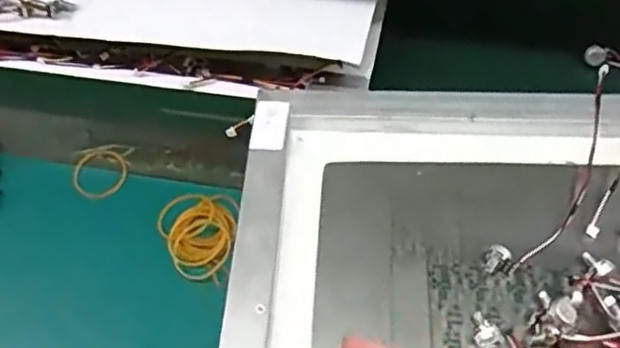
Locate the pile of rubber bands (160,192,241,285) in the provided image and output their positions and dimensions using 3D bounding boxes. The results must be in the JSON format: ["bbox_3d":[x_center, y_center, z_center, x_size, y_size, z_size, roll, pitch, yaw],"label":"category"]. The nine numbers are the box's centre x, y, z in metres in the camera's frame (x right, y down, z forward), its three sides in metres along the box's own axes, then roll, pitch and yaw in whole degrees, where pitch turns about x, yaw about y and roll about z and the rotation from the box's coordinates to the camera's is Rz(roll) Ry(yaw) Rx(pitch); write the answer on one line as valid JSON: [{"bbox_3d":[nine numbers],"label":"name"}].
[{"bbox_3d":[-0.083,0.045,0.470,0.059,0.013,0.068,-3,54,2],"label":"pile of rubber bands"}]

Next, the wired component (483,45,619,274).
[{"bbox_3d":[0.208,-0.019,0.486,0.060,0.024,0.250,24,59,20],"label":"wired component"}]

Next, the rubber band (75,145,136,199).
[{"bbox_3d":[-0.165,-0.002,0.512,0.045,0.012,0.047,-2,54,3],"label":"rubber band"}]

